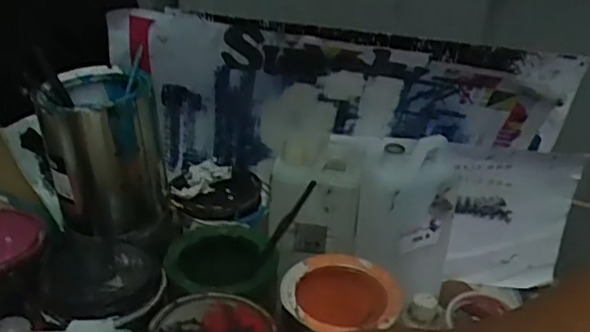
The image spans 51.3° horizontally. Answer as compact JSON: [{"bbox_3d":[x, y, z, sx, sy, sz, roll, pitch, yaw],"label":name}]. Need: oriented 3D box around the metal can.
[{"bbox_3d":[-0.192,-0.020,0.623,0.106,0.133,0.113,-7,30,-18],"label":"metal can"}]

